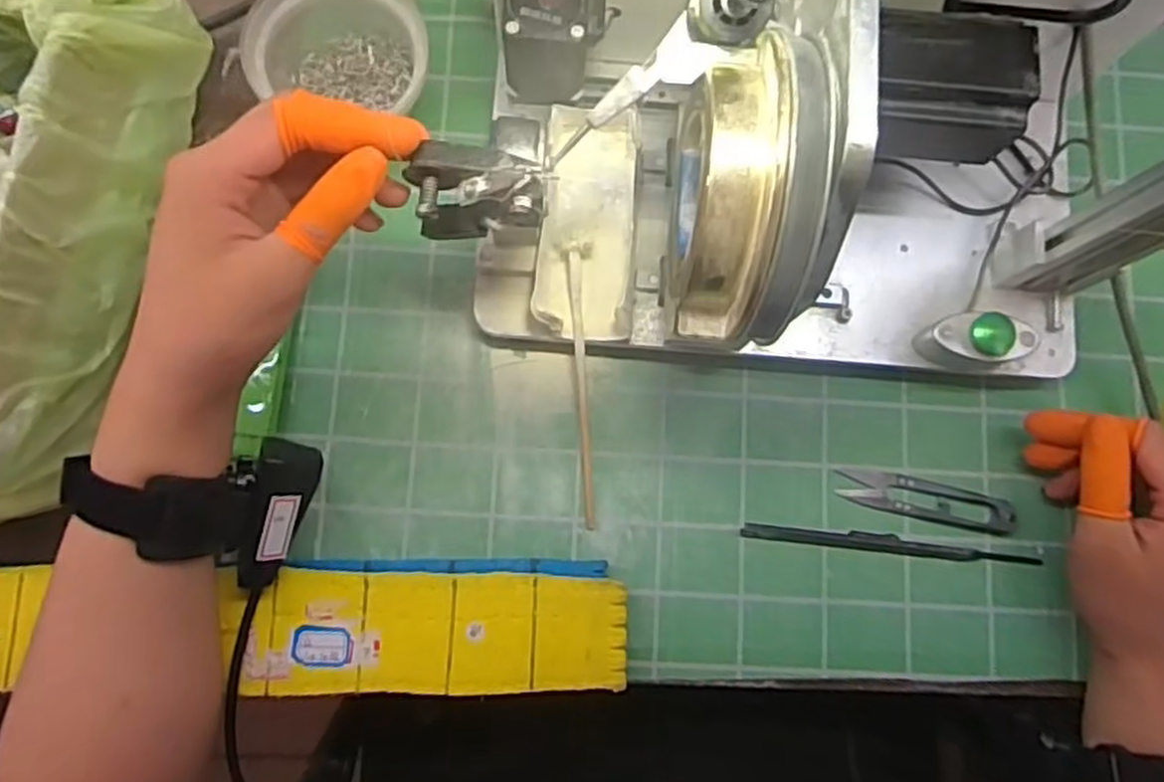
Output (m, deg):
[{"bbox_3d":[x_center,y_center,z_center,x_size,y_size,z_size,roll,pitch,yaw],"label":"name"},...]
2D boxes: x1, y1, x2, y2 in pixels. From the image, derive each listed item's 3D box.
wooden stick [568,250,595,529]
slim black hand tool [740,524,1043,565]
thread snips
[{"bbox_3d":[0.000,0.000,0.430,0.006,0.008,0.154,-4,93,-4],"label":"wooden stick"},{"bbox_3d":[0.174,0.086,0.431,0.166,0.010,0.010,6,80,-2],"label":"slim black hand tool"},{"bbox_3d":[0.198,0.062,0.439,0.100,0.009,0.023,12,80,-1],"label":"thread snips"}]

